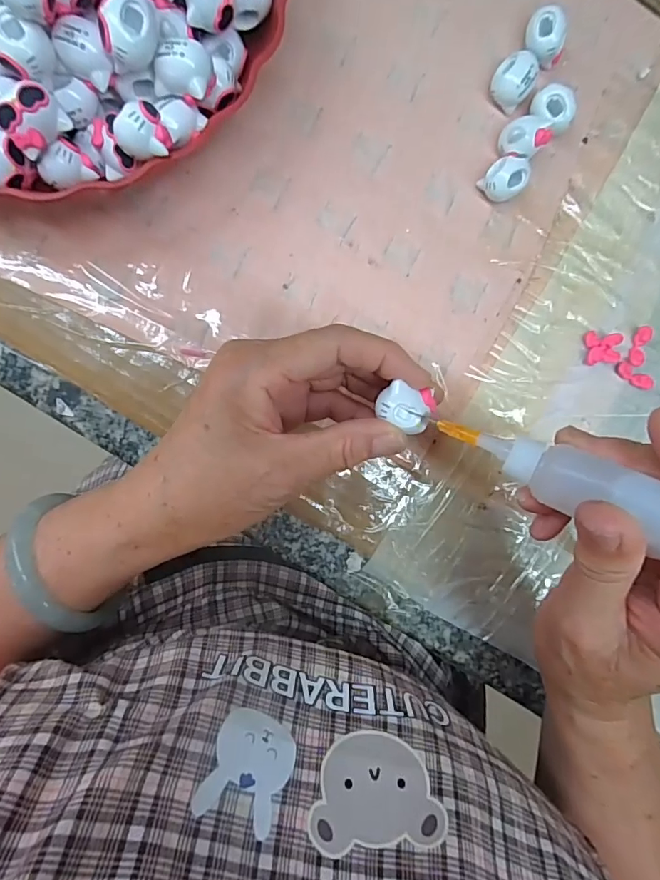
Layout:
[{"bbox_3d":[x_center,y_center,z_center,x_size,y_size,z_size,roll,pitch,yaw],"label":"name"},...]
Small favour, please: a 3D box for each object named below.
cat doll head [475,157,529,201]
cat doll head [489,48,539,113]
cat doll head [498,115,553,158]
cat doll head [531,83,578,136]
[{"bbox_3d":[0.098,-0.146,0.270,0.022,0.021,0.022,0,94,-6],"label":"cat doll head"},{"bbox_3d":[0.102,-0.201,0.269,0.022,0.020,0.021,0,94,-6],"label":"cat doll head"},{"bbox_3d":[0.108,-0.169,0.271,0.023,0.020,0.020,-36,96,-3],"label":"cat doll head"},{"bbox_3d":[0.125,-0.185,0.273,0.020,0.024,0.024,-3,94,-6],"label":"cat doll head"}]

